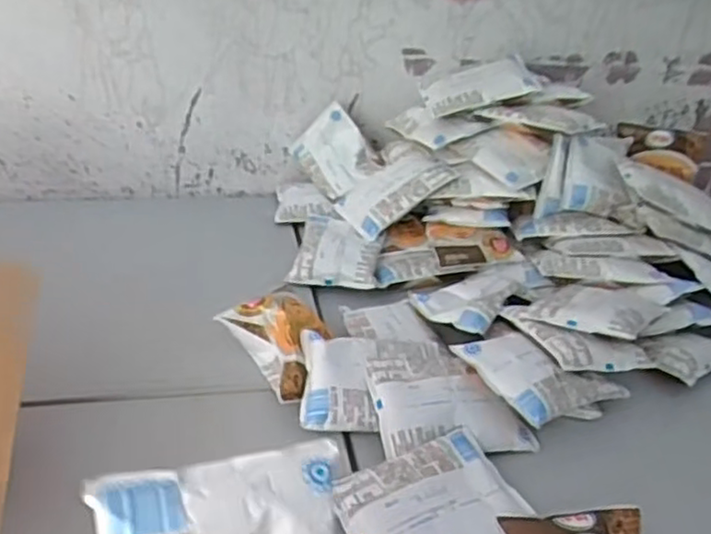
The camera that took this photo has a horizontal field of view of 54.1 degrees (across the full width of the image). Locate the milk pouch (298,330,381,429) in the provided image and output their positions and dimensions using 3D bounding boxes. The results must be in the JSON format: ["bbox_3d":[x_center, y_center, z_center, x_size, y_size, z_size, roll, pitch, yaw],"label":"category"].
[{"bbox_3d":[-0.013,0.091,0.575,0.060,0.017,0.092,6,50,-9],"label":"milk pouch"}]

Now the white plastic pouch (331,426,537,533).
[{"bbox_3d":[0.056,0.167,0.486,0.125,0.021,0.094,-12,35,-28],"label":"white plastic pouch"}]

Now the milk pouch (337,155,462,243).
[{"bbox_3d":[0.045,-0.094,0.833,0.129,0.015,0.097,-37,42,-3],"label":"milk pouch"}]

